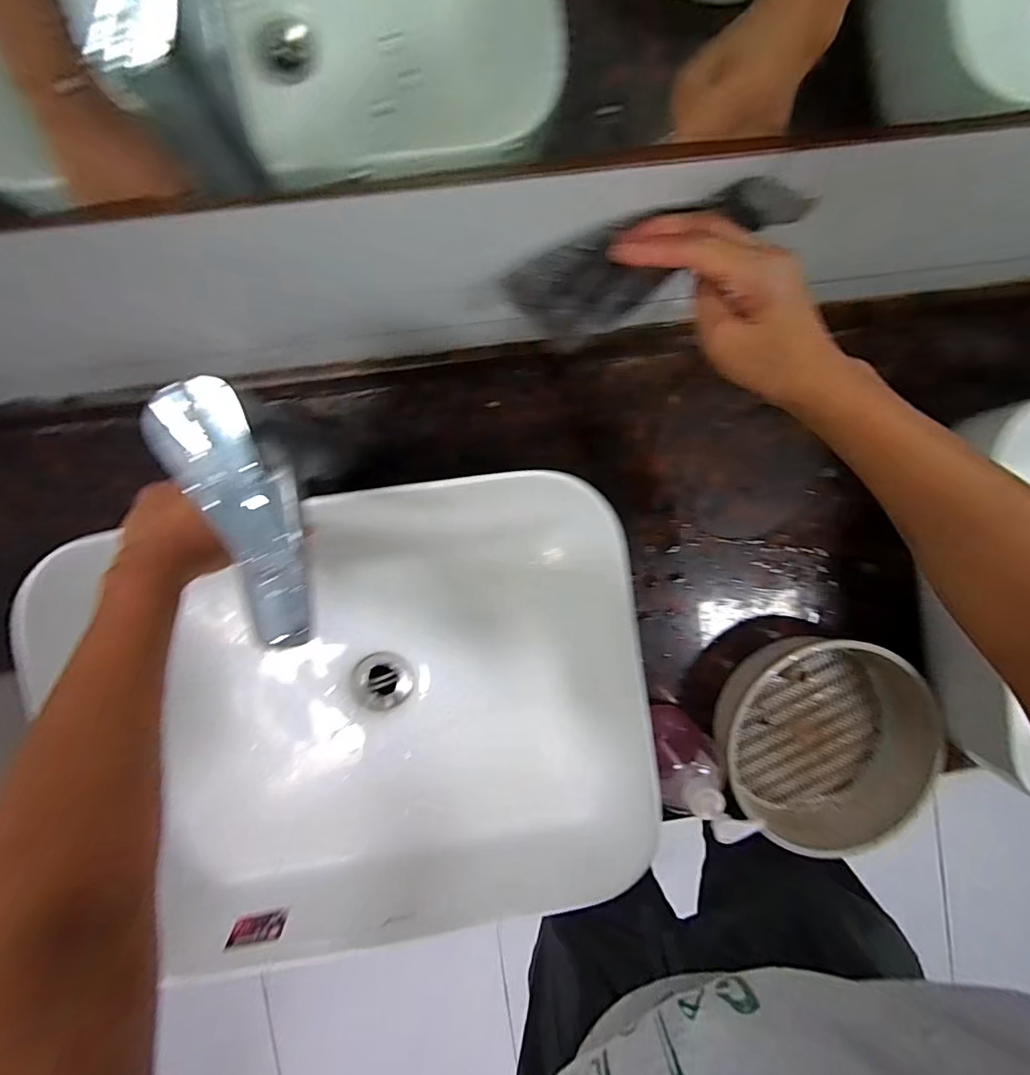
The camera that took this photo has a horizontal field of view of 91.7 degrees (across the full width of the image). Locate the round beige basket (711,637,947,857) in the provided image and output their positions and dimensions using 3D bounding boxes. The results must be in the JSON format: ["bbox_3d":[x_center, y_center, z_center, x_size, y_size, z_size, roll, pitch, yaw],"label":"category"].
[{"bbox_3d":[0.336,0.219,0.559,0.215,0.082,0.221,0,94,-2],"label":"round beige basket"}]

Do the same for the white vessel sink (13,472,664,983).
[{"bbox_3d":[-0.139,0.144,0.476,0.485,0.139,0.329,-8,95,-2],"label":"white vessel sink"}]

